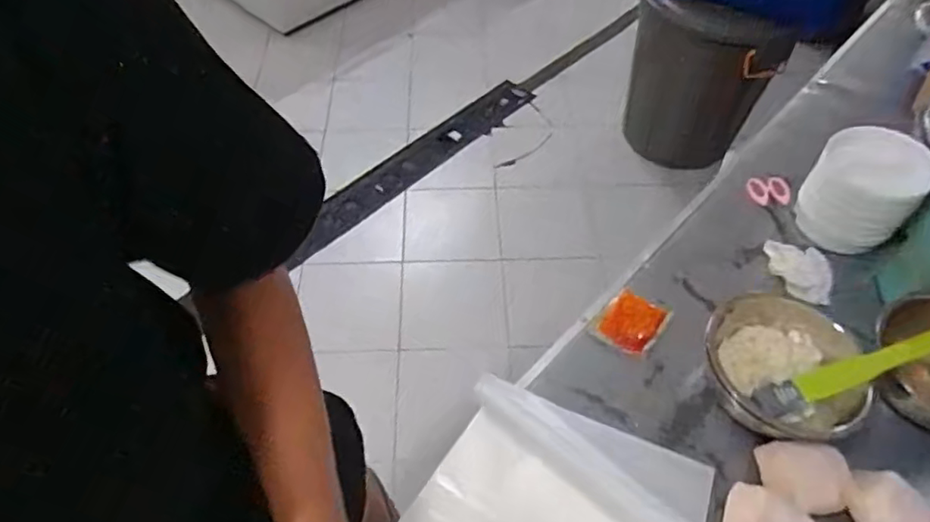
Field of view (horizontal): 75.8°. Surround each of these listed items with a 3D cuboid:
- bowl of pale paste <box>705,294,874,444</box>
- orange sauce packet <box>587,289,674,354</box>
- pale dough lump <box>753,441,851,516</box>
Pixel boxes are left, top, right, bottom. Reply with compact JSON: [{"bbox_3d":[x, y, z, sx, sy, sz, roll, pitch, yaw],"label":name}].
[{"bbox_3d":[0.356,0.125,0.664,0.164,0.068,0.147,17,55,12],"label":"bowl of pale paste"},{"bbox_3d":[0.206,0.077,0.741,0.071,0.018,0.078,32,59,22],"label":"orange sauce packet"},{"bbox_3d":[0.341,0.216,0.601,0.074,0.039,0.061,12,54,8],"label":"pale dough lump"}]

